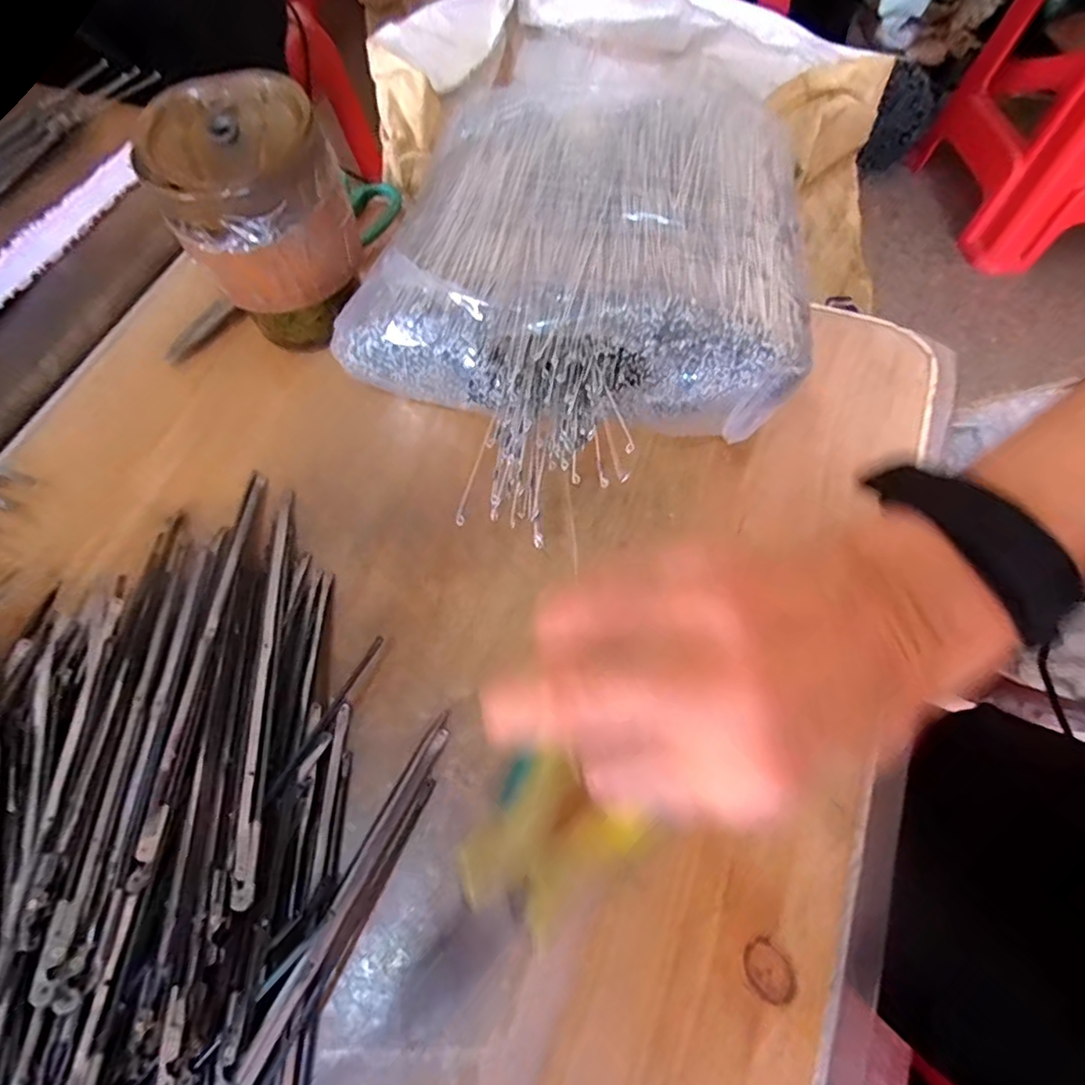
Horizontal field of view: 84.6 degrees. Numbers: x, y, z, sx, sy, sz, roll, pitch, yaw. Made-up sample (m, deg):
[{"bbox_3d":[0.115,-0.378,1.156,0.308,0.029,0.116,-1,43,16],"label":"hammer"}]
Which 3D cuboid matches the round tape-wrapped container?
[{"bbox_3d":[-0.145,-0.169,0.318,0.081,0.102,0.089,-1,64,1],"label":"round tape-wrapped container"}]

